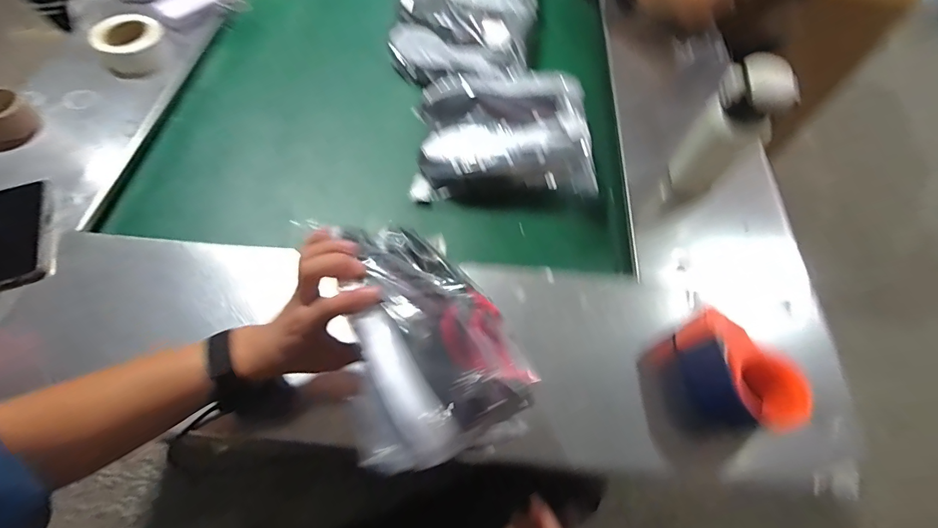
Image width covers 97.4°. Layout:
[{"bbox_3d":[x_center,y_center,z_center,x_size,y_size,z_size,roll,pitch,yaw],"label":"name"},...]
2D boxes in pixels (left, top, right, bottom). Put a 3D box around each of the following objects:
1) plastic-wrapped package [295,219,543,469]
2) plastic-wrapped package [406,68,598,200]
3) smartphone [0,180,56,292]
[{"bbox_3d":[-0.050,0.054,0.390,0.182,0.072,0.252,-8,43,-41],"label":"plastic-wrapped package"},{"bbox_3d":[0.054,-0.208,0.666,0.269,0.079,0.206,2,61,-1],"label":"plastic-wrapped package"},{"bbox_3d":[-0.632,-0.042,0.577,0.089,0.016,0.173,-19,63,-12],"label":"smartphone"}]

